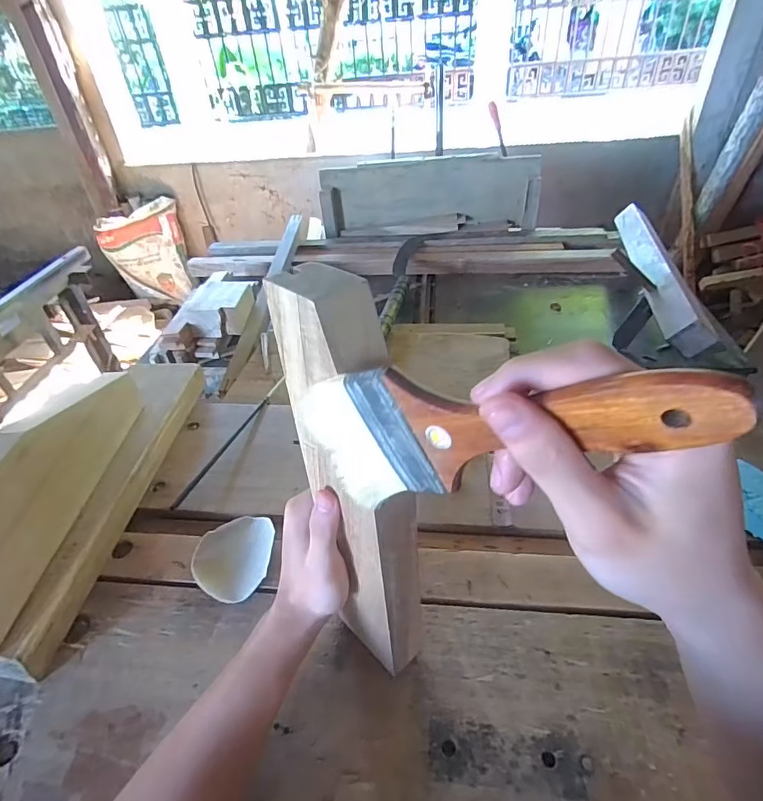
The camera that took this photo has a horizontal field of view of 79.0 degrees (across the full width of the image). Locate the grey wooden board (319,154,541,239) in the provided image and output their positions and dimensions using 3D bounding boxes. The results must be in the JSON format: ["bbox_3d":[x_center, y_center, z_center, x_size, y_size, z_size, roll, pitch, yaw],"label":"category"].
[{"bbox_3d":[0.121,-0.536,1.215,0.563,0.177,0.052,2,29,10],"label":"grey wooden board"}]

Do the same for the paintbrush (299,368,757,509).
[{"bbox_3d":[0.037,0.015,0.196,0.186,0.075,0.014,-12,28,43],"label":"paintbrush"}]

